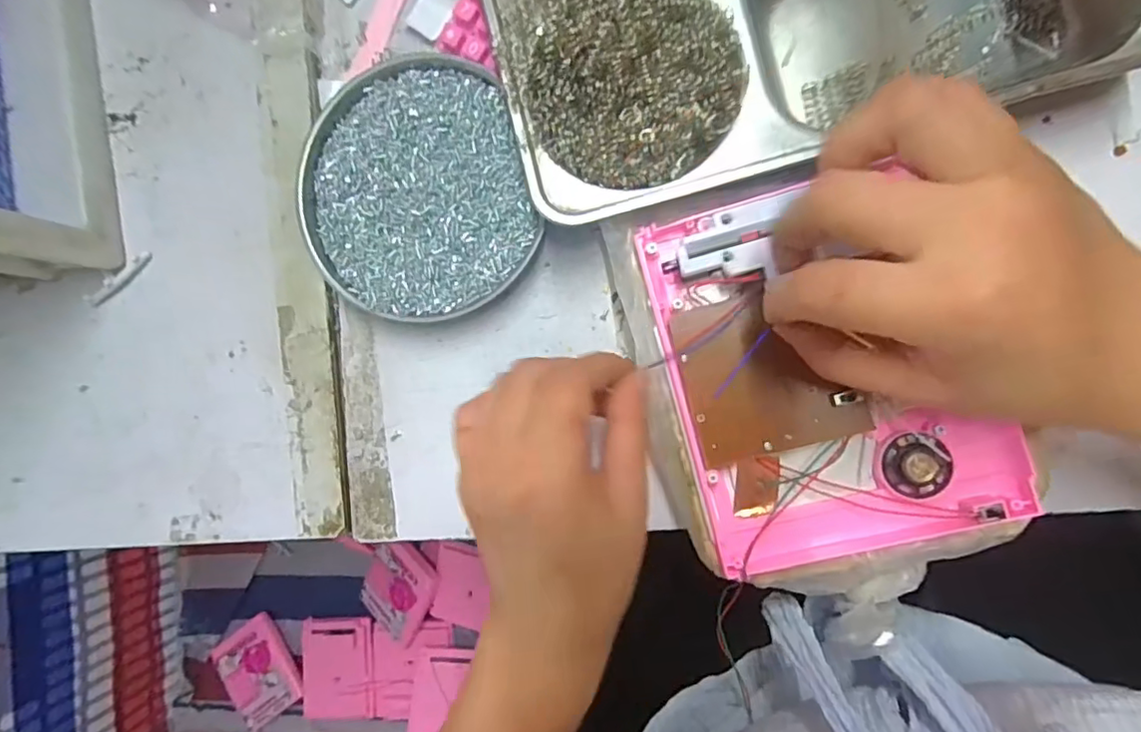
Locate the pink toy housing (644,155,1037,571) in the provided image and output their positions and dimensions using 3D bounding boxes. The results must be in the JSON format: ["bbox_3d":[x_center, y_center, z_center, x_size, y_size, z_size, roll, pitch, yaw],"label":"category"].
[{"bbox_3d":[0.113,0.004,0.268,0.128,0.028,0.165,-16,90,10],"label":"pink toy housing"}]

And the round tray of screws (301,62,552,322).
[{"bbox_3d":[-0.083,-0.093,0.318,0.121,0.022,0.136,-16,88,9],"label":"round tray of screws"}]

